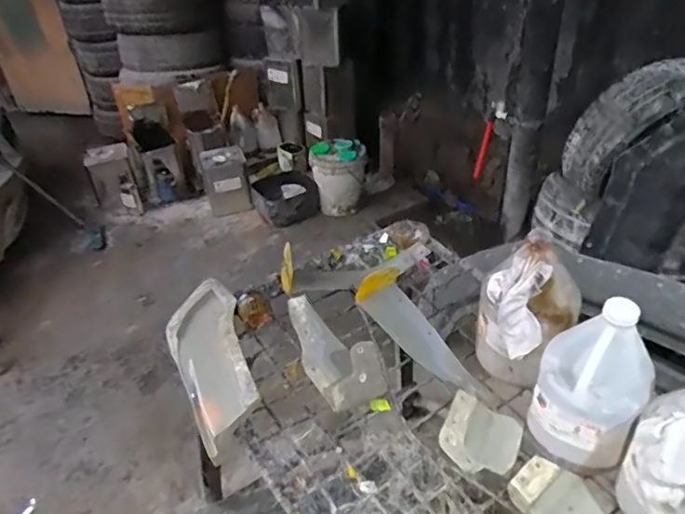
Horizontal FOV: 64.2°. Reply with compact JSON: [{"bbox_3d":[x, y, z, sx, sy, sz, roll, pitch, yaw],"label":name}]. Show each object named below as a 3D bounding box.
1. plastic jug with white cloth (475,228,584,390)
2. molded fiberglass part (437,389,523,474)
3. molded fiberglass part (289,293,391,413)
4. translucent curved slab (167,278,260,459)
[{"bbox_3d":[0.300,0.086,0.896,0.134,0.259,0.136,-14,36,-14],"label":"plastic jug with white cloth"},{"bbox_3d":[0.219,0.287,0.875,0.117,0.034,0.109,28,52,10],"label":"molded fiberglass part"},{"bbox_3d":[-0.036,0.149,1.014,0.100,0.110,0.275,-20,38,-22],"label":"molded fiberglass part"},{"bbox_3d":[-0.243,0.179,1.001,0.130,0.043,0.355,-27,46,0],"label":"translucent curved slab"}]

